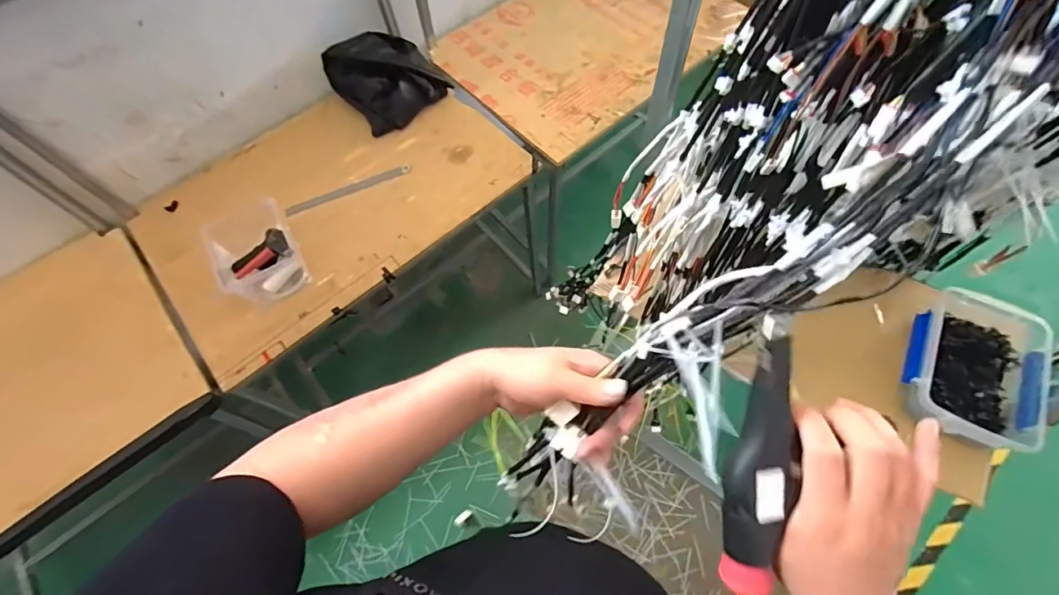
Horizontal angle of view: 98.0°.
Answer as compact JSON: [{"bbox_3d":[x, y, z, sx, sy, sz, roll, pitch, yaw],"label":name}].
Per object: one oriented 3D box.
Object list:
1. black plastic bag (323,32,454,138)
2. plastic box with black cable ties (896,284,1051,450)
[{"bbox_3d":[-0.368,-0.587,1.211,0.248,0.167,0.204,-40,68,-17],"label":"black plastic bag"},{"bbox_3d":[0.770,0.117,0.806,0.189,0.073,0.277,27,67,15],"label":"plastic box with black cable ties"}]

